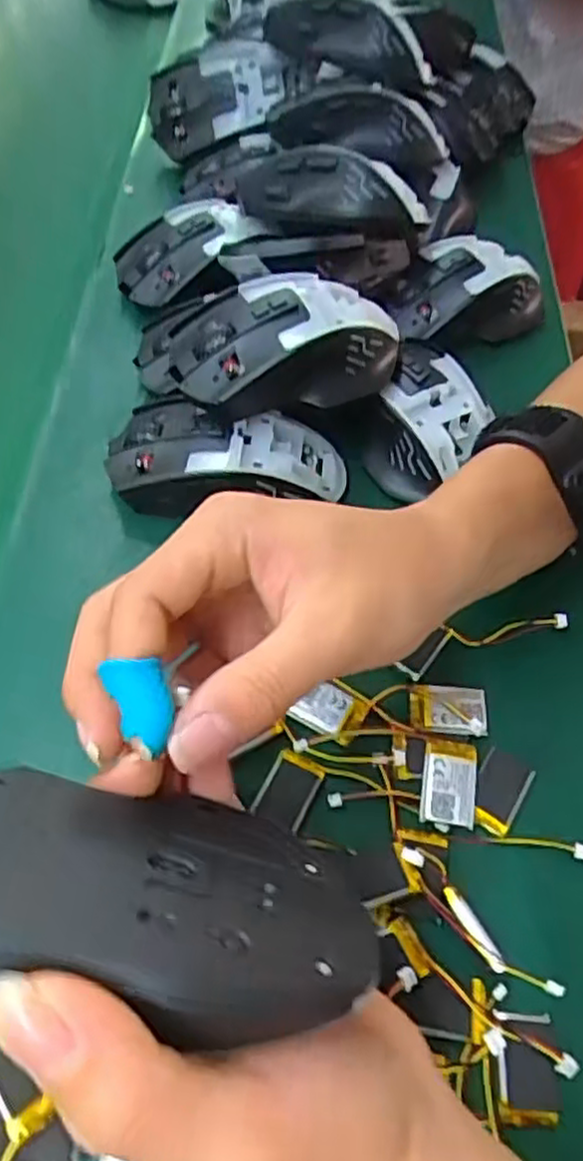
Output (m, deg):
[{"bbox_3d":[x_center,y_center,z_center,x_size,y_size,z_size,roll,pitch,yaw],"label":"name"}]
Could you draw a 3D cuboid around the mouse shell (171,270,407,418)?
[{"bbox_3d":[-0.001,-0.115,0.361,0.116,0.048,0.066,-10,59,-7],"label":"mouse shell"}]

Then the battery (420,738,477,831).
[{"bbox_3d":[0.062,0.080,0.287,0.020,0.008,0.033,7,59,3],"label":"battery"}]

